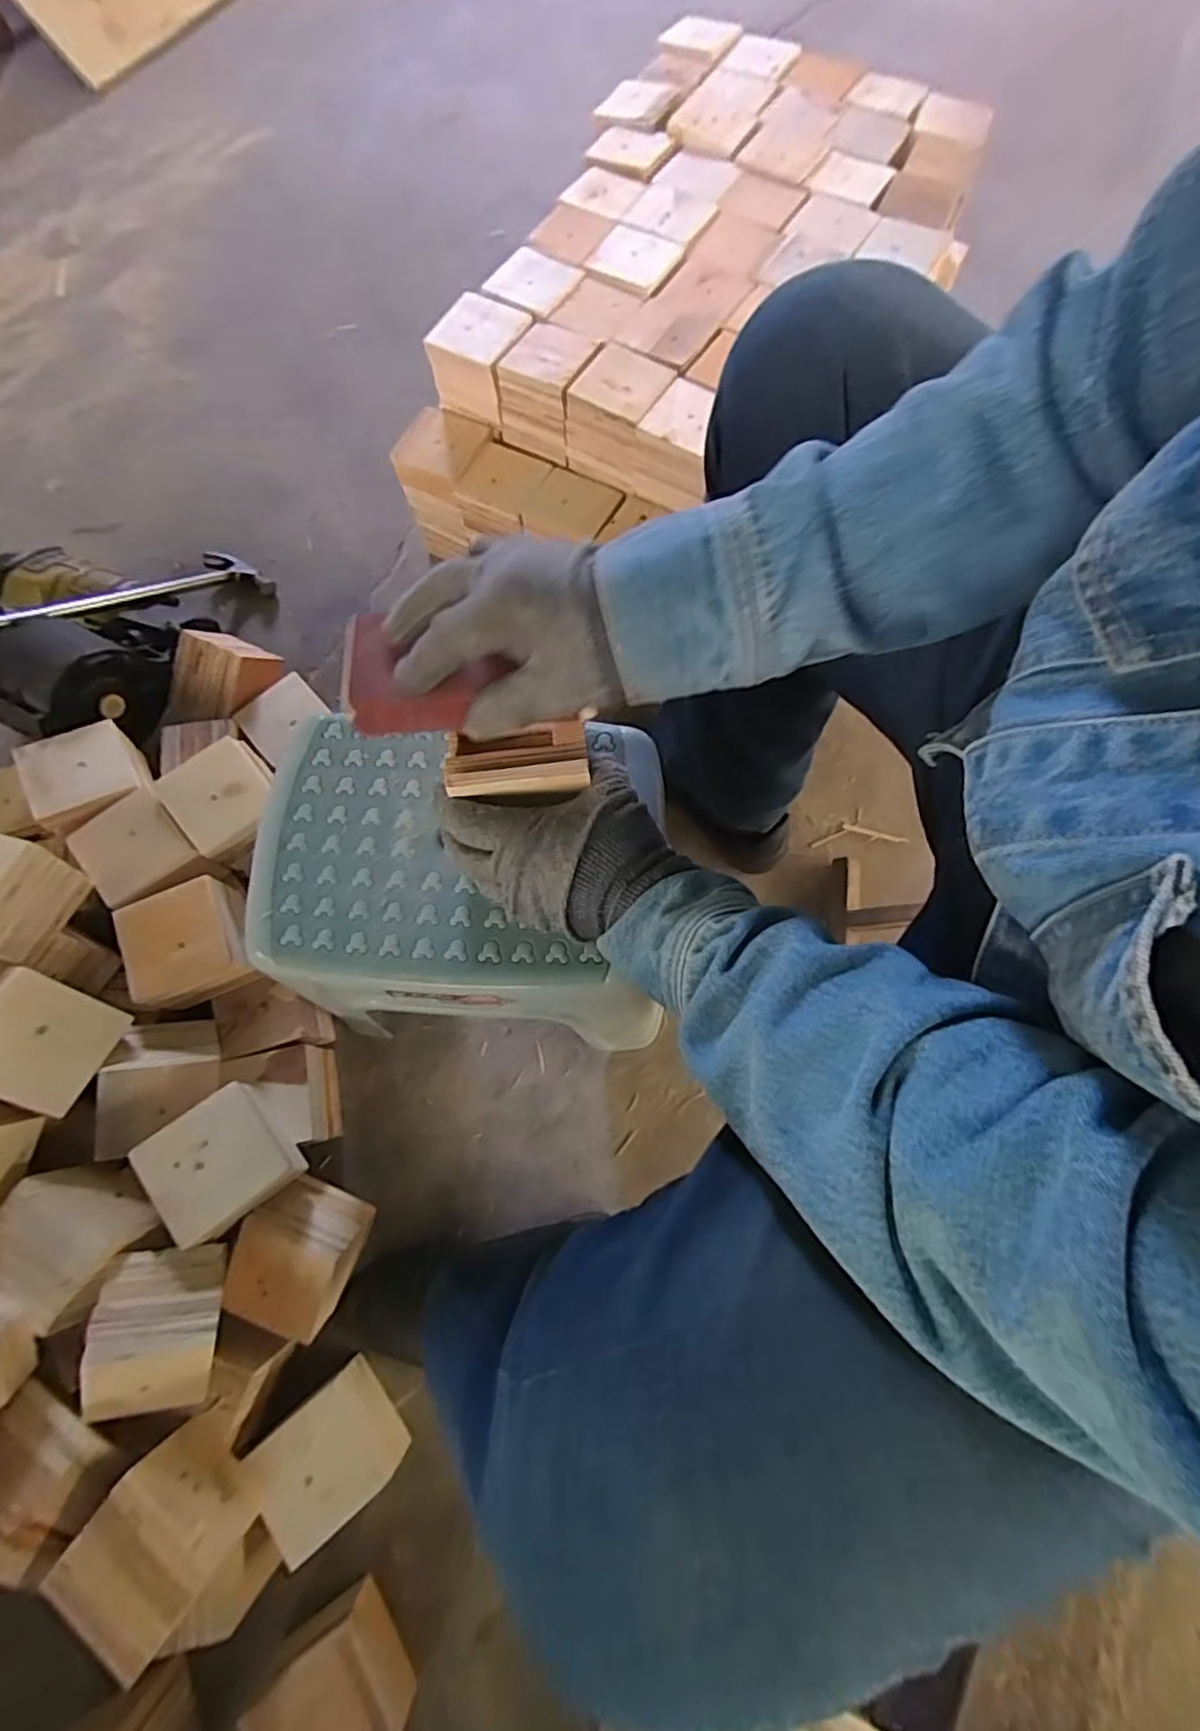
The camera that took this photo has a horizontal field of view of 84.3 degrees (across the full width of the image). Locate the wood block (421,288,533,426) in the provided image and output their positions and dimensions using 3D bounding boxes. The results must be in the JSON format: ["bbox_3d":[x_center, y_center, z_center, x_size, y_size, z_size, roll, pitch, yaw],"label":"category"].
[{"bbox_3d":[-0.142,-0.610,0.799,0.096,0.077,0.096,28,75,8],"label":"wood block"}]

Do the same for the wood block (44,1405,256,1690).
[{"bbox_3d":[-0.342,0.525,0.519,0.096,0.085,0.105,36,76,10],"label":"wood block"}]

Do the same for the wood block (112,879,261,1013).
[{"bbox_3d":[-0.406,0.076,0.666,0.104,0.072,0.100,-24,74,-7],"label":"wood block"}]

